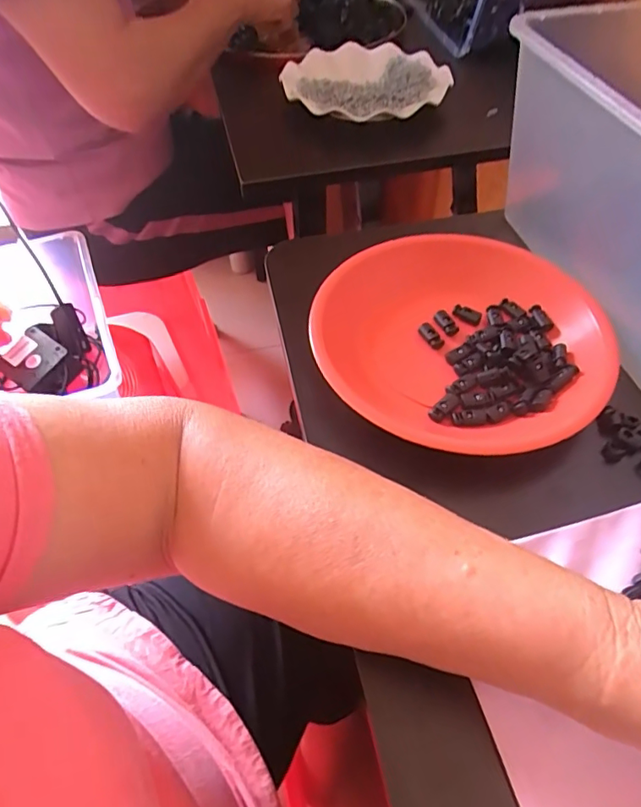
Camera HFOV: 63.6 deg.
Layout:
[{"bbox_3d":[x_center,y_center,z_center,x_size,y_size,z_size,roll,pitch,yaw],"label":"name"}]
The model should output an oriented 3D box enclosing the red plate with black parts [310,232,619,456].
[{"bbox_3d":[0.091,-0.044,0.350,0.184,0.030,0.187,-1,53,1],"label":"red plate with black parts"}]

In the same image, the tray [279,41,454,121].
[{"bbox_3d":[0.049,-0.376,0.602,0.181,0.030,0.182,-4,52,-3],"label":"tray"}]

